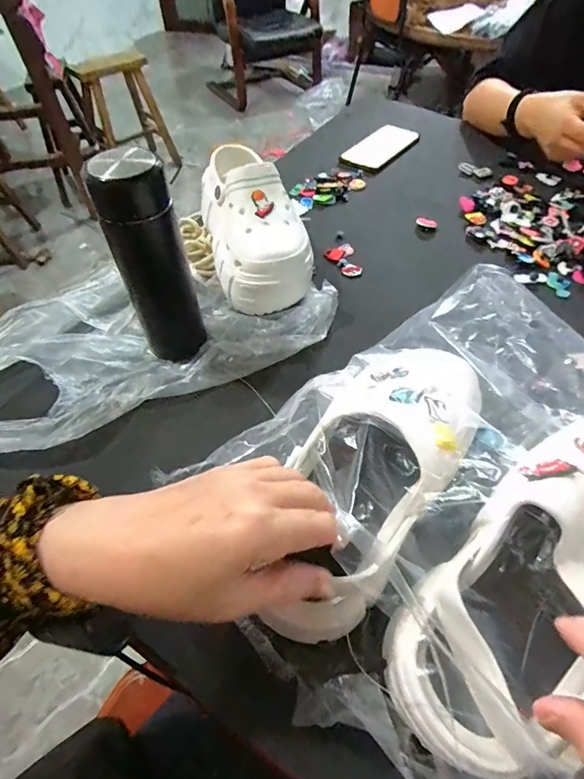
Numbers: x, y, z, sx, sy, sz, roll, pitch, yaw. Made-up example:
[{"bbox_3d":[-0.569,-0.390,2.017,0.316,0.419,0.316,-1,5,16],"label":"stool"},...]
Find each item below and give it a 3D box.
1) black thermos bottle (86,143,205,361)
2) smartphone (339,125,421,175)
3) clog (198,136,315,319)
[{"bbox_3d":[-0.128,-0.116,0.411,0.063,0.193,0.055,-20,55,-13],"label":"black thermos bottle"},{"bbox_3d":[0.155,-0.423,0.759,0.082,0.009,0.165,33,61,24],"label":"smartphone"},{"bbox_3d":[-0.053,-0.204,0.514,0.105,0.087,0.242,-18,70,-11],"label":"clog"}]

